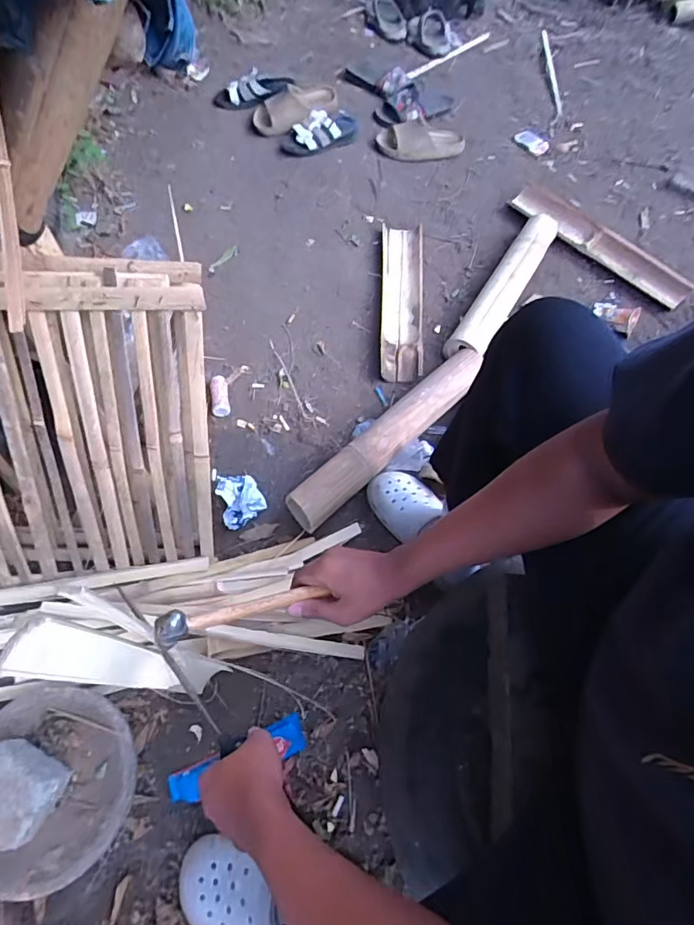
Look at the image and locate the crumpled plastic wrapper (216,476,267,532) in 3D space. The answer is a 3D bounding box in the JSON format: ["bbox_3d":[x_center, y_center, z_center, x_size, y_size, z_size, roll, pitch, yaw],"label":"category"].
[{"bbox_3d":[-0.204,0.071,0.967,0.085,0.060,0.101,-17,60,-9],"label":"crumpled plastic wrapper"}]

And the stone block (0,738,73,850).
[{"bbox_3d":[-0.455,0.460,0.692,0.106,0.085,0.109,15,61,10],"label":"stone block"}]

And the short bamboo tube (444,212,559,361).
[{"bbox_3d":[0.392,-0.439,1.231,0.089,0.069,0.531,27,63,16],"label":"short bamboo tube"}]

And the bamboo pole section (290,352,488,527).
[{"bbox_3d":[0.092,-0.058,1.022,0.521,0.075,0.089,-40,66,-20],"label":"bamboo pole section"}]

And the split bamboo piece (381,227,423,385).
[{"bbox_3d":[0.139,-0.409,1.237,0.106,0.044,0.494,2,59,2],"label":"split bamboo piece"}]

